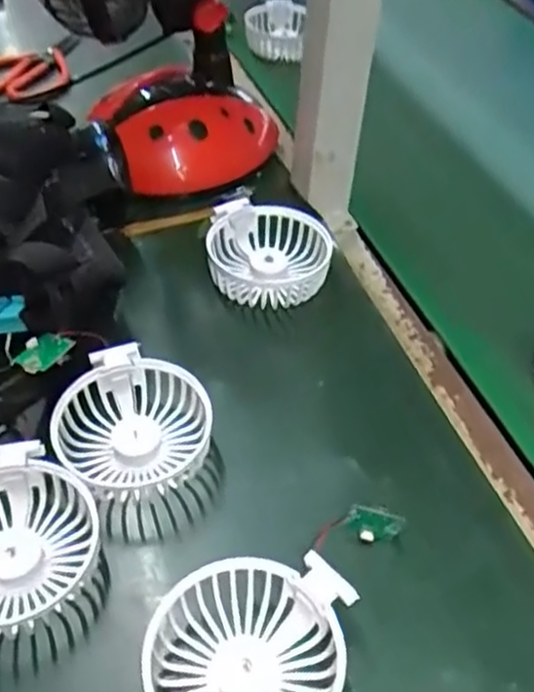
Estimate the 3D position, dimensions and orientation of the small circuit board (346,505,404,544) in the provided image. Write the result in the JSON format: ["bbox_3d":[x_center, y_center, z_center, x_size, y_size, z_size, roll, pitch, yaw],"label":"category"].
[{"bbox_3d":[0.058,0.096,0.385,0.030,0.025,0.010,6,47,5],"label":"small circuit board"}]

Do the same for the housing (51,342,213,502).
[{"bbox_3d":[-0.077,0.049,0.422,0.080,0.040,0.083,1,47,-1],"label":"housing"}]

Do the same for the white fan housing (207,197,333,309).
[{"bbox_3d":[0.002,-0.065,0.530,0.090,0.040,0.087,5,47,3],"label":"white fan housing"}]

